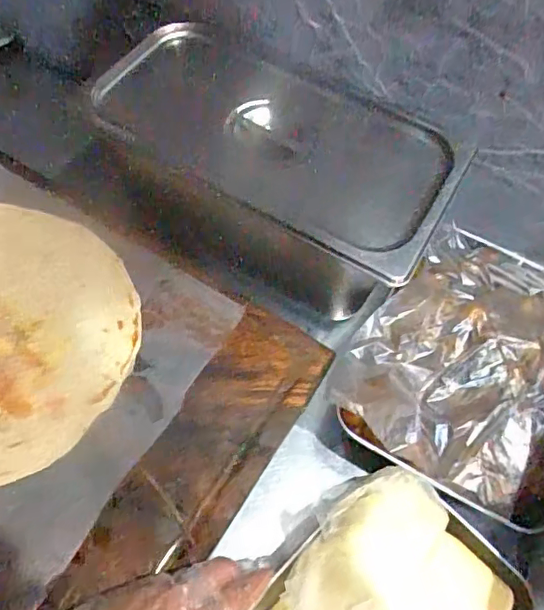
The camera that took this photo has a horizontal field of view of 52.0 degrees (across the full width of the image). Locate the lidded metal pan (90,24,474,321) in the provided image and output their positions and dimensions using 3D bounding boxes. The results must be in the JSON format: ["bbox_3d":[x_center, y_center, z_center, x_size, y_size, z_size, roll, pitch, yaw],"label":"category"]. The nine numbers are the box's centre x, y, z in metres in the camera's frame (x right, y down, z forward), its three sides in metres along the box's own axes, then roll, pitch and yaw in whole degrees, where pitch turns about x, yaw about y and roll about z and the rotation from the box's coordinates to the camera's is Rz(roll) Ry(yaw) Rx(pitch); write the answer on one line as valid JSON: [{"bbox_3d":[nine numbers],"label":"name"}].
[{"bbox_3d":[-0.014,-0.132,0.515,0.333,0.096,0.172,28,59,11],"label":"lidded metal pan"}]

